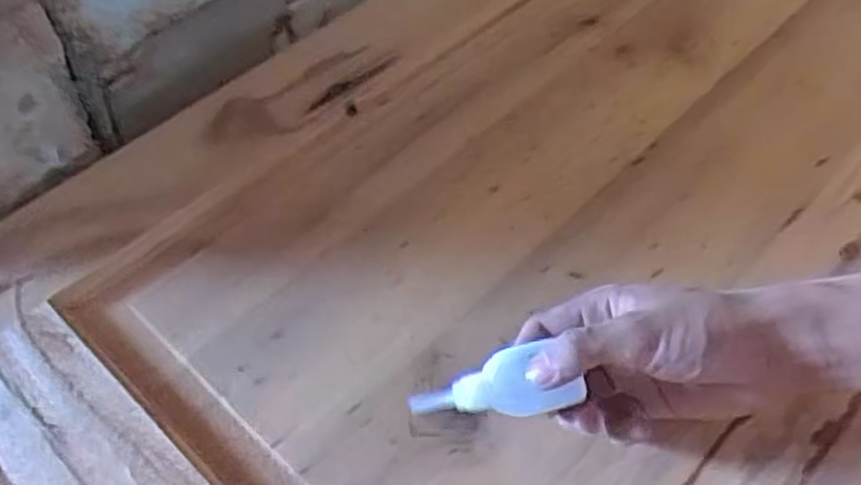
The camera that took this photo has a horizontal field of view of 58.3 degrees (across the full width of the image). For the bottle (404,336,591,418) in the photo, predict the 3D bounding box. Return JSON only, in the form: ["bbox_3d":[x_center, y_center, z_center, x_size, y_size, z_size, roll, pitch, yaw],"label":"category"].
[{"bbox_3d":[0.031,0.069,0.384,0.082,0.016,0.029,-5,47,-3],"label":"bottle"}]

